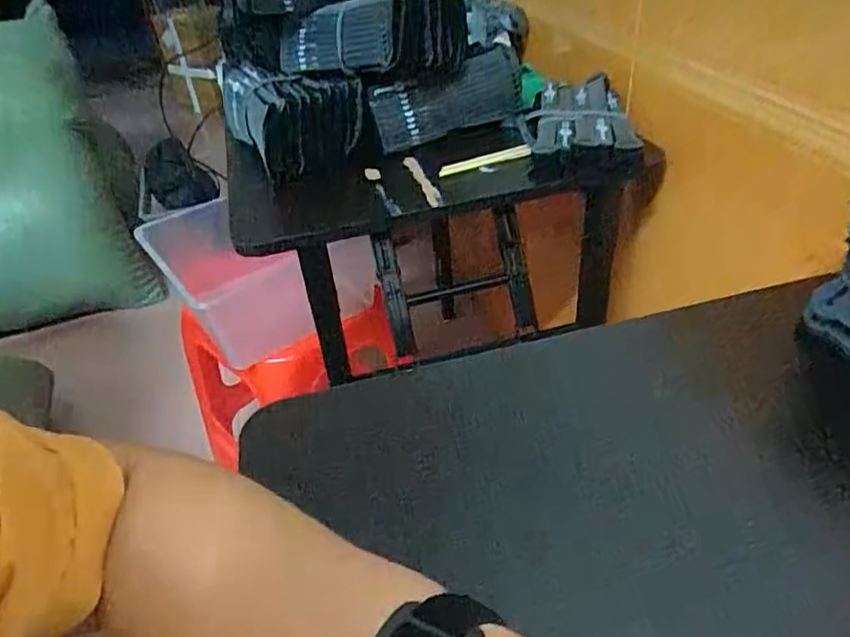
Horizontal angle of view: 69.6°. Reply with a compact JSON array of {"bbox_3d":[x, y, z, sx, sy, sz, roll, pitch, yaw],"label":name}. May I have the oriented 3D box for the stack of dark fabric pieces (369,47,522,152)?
[{"bbox_3d":[0.032,-0.287,0.809,0.208,0.085,0.058,-15,38,-12],"label":"stack of dark fabric pieces"}]

